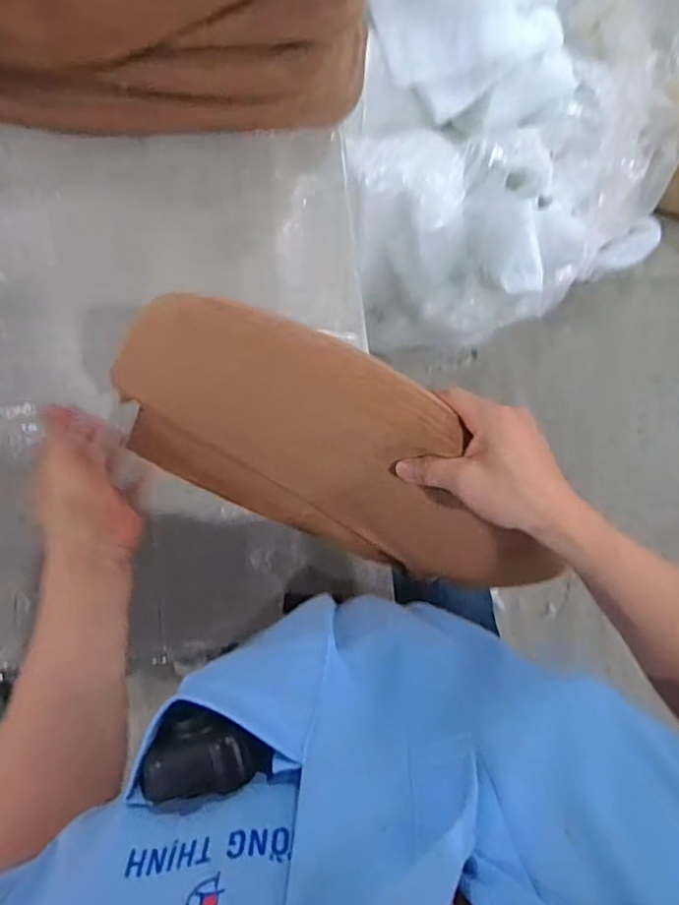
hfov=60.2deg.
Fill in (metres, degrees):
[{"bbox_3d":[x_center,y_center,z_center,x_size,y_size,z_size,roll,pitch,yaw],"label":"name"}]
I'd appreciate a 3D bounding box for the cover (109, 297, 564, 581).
[{"bbox_3d":[-0.008,0.016,0.546,0.405,0.253,0.041,34,55,-22],"label":"cover"}]

